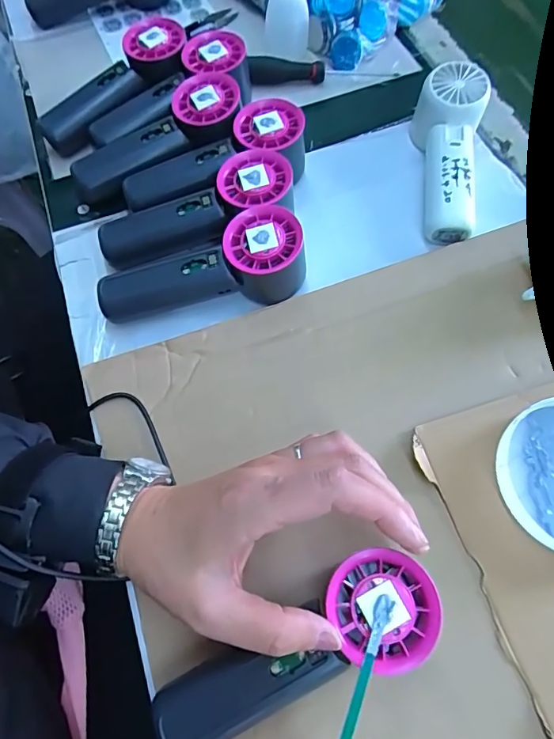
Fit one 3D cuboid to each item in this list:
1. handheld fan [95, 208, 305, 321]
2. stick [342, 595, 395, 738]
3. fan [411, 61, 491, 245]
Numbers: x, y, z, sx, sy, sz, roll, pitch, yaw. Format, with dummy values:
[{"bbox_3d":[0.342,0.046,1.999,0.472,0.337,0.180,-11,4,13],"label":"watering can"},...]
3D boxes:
[{"bbox_3d":[-0.056,-0.076,0.354,0.153,0.052,0.051,-8,66,-2],"label":"handheld fan"},{"bbox_3d":[0.038,0.147,0.217,0.008,0.007,0.083,23,58,11],"label":"stick"},{"bbox_3d":[0.141,-0.181,0.390,0.054,0.050,0.151,8,67,5],"label":"fan"}]

